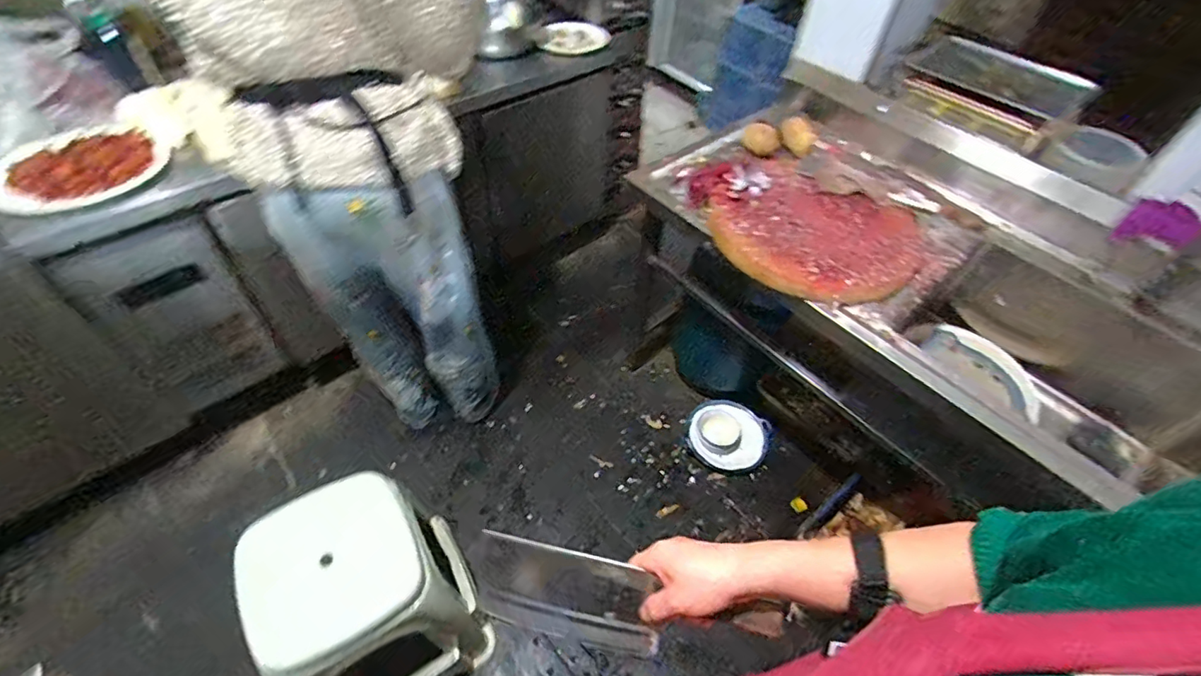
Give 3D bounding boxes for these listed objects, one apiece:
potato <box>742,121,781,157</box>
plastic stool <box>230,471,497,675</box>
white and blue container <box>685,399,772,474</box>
[{"bbox_3d":[0.389,-0.486,1.288,0.094,0.062,0.074,20,52,13],"label":"potato"},{"bbox_3d":[-0.476,0.555,1.109,0.382,0.486,0.344,-28,57,-24],"label":"plastic stool"},{"bbox_3d":[0.398,0.302,1.664,0.241,0.052,0.231,2,50,-2],"label":"white and blue container"}]

